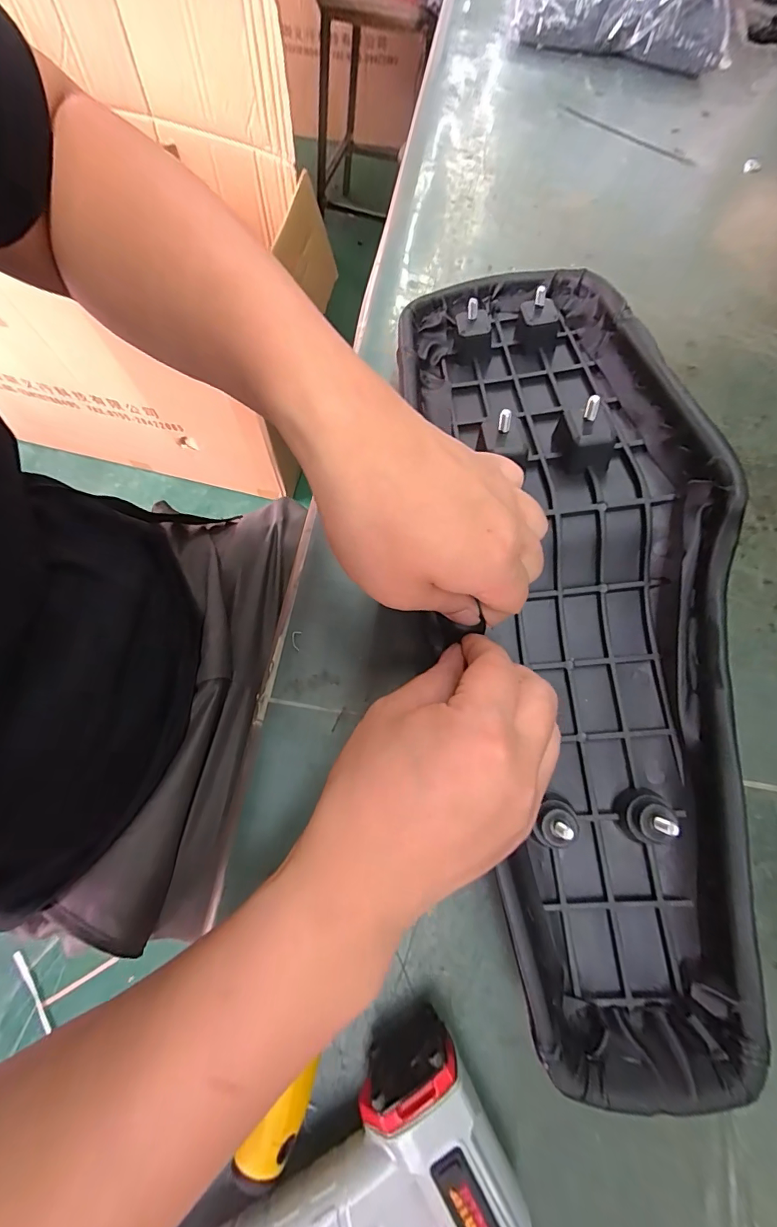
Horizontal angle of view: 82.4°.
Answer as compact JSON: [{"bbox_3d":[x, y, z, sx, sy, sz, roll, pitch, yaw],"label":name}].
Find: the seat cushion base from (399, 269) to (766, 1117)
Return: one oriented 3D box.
[{"bbox_3d":[0.103,-0.031,0.266,0.143,0.082,0.513,-3,73,-2],"label":"seat cushion base"}]

